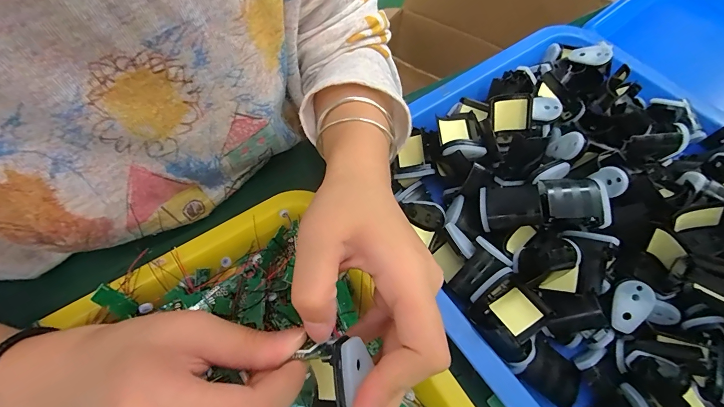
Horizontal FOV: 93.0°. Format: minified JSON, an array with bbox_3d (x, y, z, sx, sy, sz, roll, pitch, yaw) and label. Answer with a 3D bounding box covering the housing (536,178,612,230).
[{"bbox_3d":[0.147,0.000,0.242,0.044,0.021,0.029,5,63,1],"label":"housing"}]

